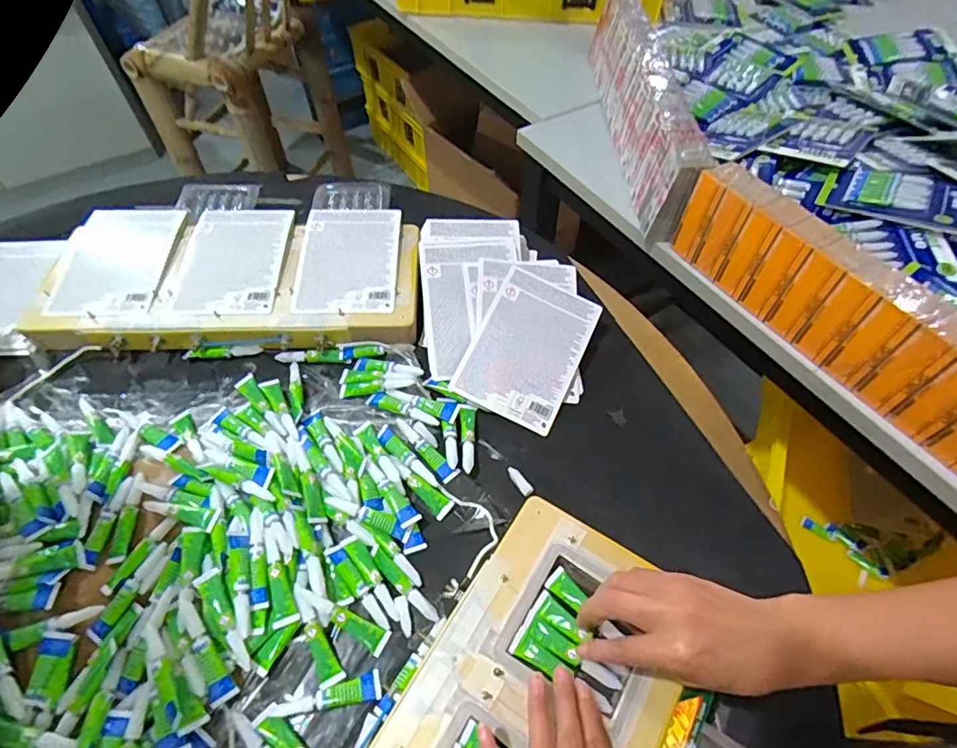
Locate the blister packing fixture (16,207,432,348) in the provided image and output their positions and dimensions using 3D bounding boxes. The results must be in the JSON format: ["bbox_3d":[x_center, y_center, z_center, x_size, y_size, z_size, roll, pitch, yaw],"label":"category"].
[{"bbox_3d":[-0.289,-0.117,0.636,0.432,0.062,0.200,-1,55,0],"label":"blister packing fixture"}]

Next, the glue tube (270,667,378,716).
[{"bbox_3d":[-0.116,0.251,0.405,0.081,0.011,0.019,-16,56,-11],"label":"glue tube"}]

